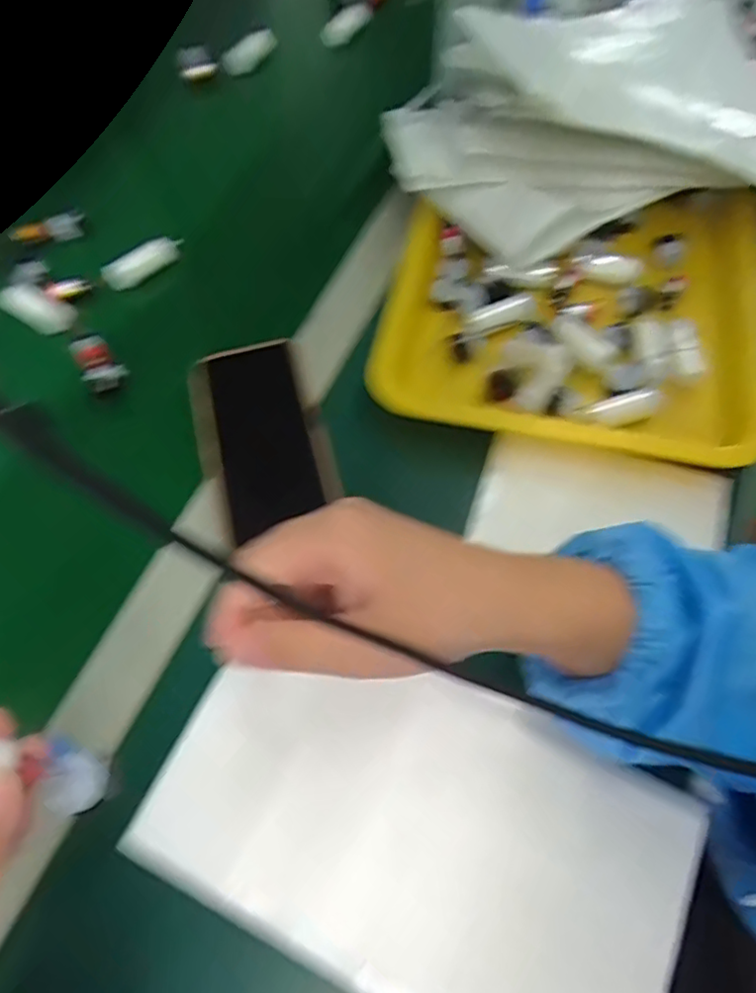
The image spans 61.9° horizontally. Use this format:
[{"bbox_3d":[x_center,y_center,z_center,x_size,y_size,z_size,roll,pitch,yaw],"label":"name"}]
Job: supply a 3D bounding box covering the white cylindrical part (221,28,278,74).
[{"bbox_3d":[-0.135,-0.468,0.664,0.062,0.020,0.025,-31,65,6],"label":"white cylindrical part"}]

